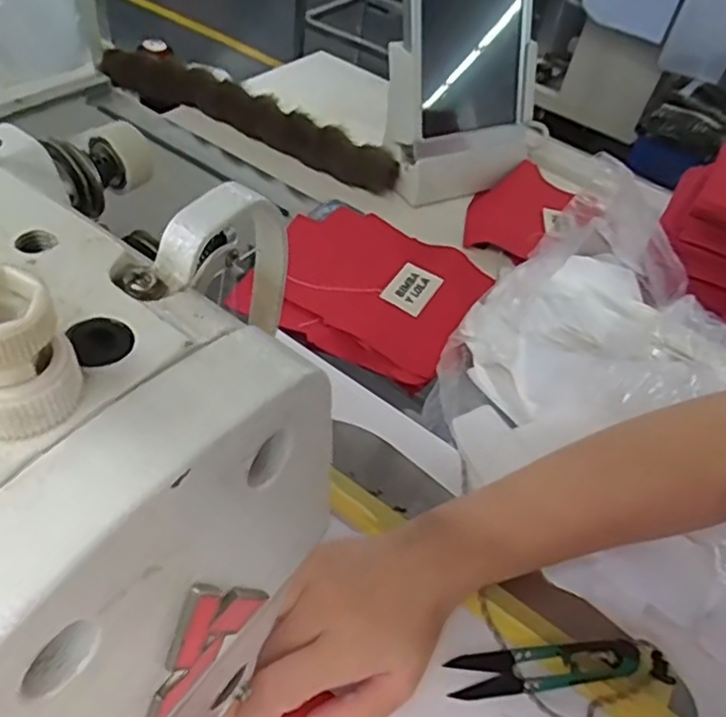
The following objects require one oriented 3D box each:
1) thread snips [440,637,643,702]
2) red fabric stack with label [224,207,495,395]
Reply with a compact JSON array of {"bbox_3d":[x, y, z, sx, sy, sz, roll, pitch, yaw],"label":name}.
[{"bbox_3d":[0.097,0.164,0.350,0.104,0.007,0.023,0,47,-13],"label":"thread snips"},{"bbox_3d":[0.002,-0.063,0.547,0.173,0.019,0.171,27,47,13],"label":"red fabric stack with label"}]

